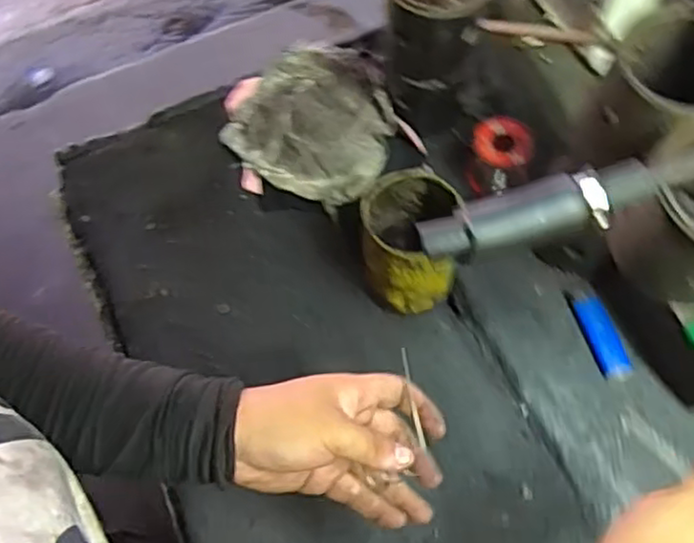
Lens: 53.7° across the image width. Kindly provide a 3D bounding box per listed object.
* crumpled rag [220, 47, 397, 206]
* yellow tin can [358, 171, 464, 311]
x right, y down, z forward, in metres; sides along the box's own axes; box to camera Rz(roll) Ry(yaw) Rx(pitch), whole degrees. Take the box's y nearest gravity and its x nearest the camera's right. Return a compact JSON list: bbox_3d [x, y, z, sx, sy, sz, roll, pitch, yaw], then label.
[{"bbox_3d":[-0.027,-0.149,0.677,0.162,0.047,0.161,28,68,13],"label":"crumpled rag"},{"bbox_3d":[0.051,-0.019,0.567,0.074,0.117,0.075,0,65,0],"label":"yellow tin can"}]

